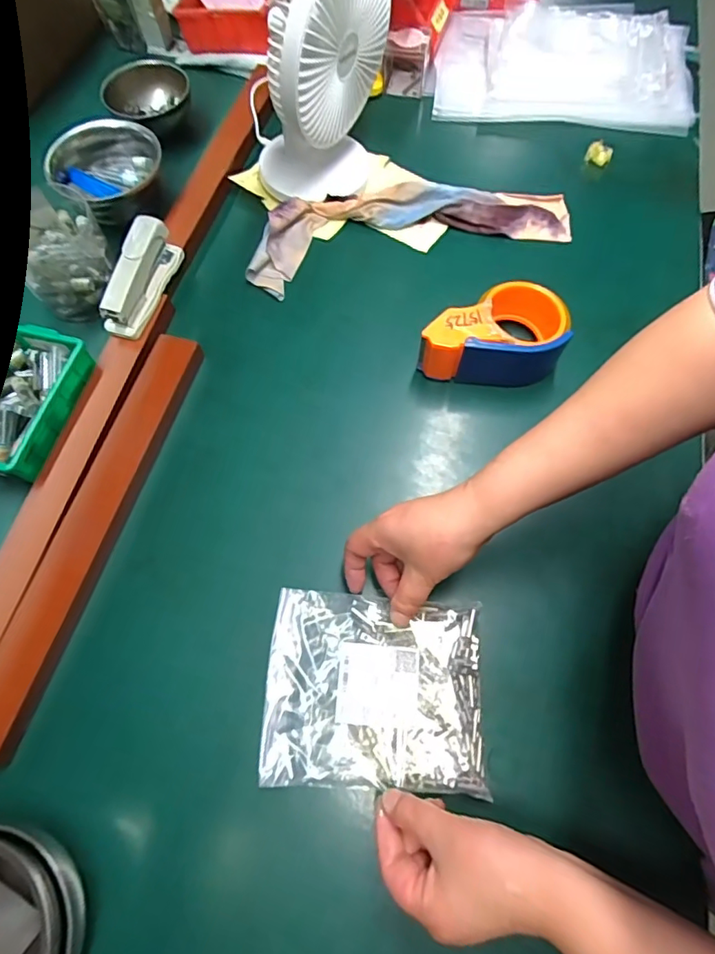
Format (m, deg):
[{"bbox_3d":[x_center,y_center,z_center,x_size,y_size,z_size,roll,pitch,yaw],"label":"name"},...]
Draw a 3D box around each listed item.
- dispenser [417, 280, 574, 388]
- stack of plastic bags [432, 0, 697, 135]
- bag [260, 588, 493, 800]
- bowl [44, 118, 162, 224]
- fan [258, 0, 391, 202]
[{"bbox_3d":[0.134,-0.145,0.511,0.132,0.064,0.088,7,68,2],"label":"dispenser"},{"bbox_3d":[0.282,-0.572,0.690,0.334,0.044,0.220,7,68,3],"label":"stack of plastic bags"},{"bbox_3d":[0.013,0.168,0.406,0.167,0.018,0.142,3,68,1],"label":"bag"},{"bbox_3d":[-0.284,-0.342,0.584,0.111,0.067,0.117,-2,68,-1],"label":"bowl"},{"bbox_3d":[-0.056,-0.422,0.550,0.114,0.249,0.154,32,71,12],"label":"fan"}]

